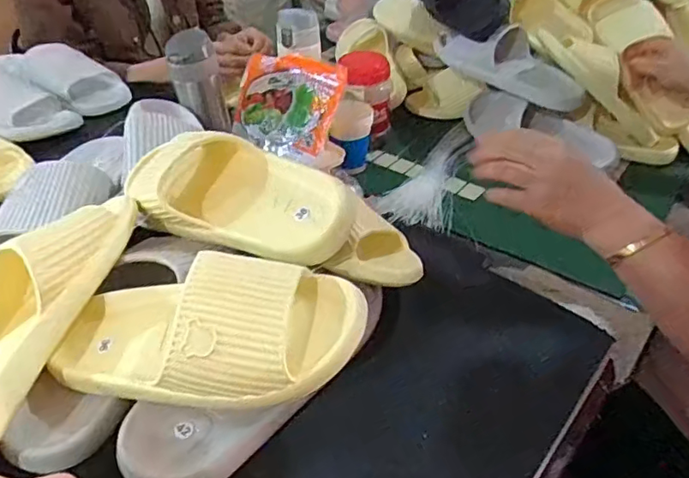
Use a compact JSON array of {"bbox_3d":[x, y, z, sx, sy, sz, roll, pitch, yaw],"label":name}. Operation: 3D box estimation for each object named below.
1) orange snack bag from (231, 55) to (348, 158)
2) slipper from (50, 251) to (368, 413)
[{"bbox_3d":[-0.081,-0.184,0.792,0.160,0.127,0.013,16,1,25],"label":"orange snack bag"},{"bbox_3d":[-0.107,0.062,0.394,0.229,0.070,0.090,-8,35,16],"label":"slipper"}]

